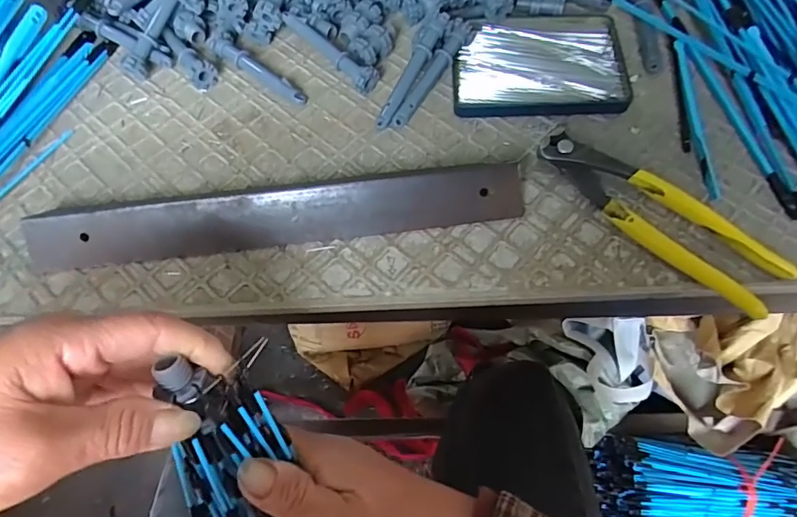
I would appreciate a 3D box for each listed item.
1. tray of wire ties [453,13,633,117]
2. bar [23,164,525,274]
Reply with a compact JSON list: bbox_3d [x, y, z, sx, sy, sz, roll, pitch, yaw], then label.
[{"bbox_3d":[0.107,-0.151,0.394,0.127,0.013,0.094,-1,64,2],"label":"tray of wire ties"},{"bbox_3d":[-0.079,-0.036,0.332,0.312,0.028,0.052,-7,64,-1],"label":"bar"}]

